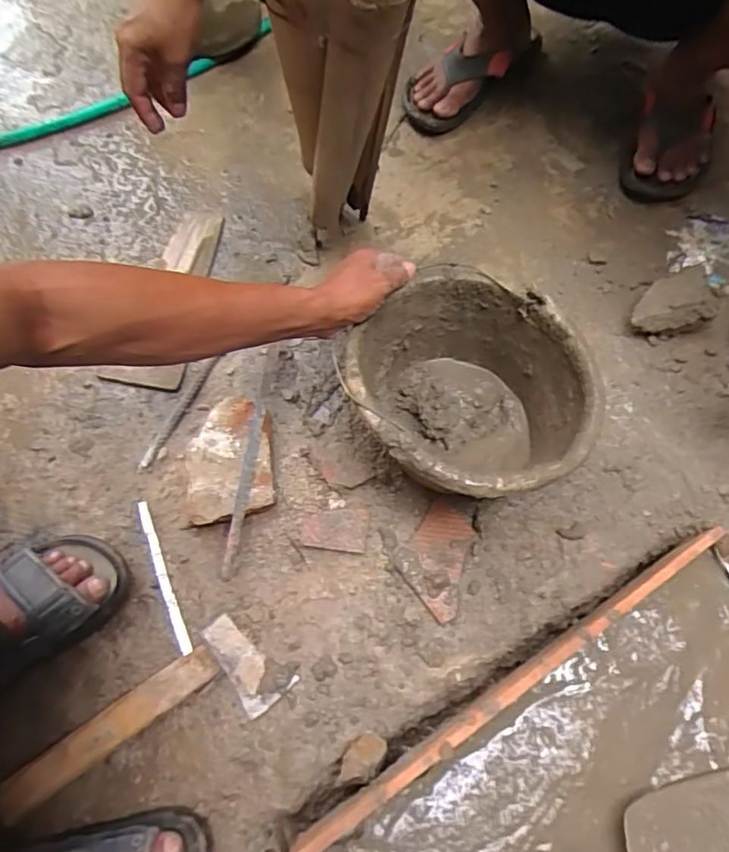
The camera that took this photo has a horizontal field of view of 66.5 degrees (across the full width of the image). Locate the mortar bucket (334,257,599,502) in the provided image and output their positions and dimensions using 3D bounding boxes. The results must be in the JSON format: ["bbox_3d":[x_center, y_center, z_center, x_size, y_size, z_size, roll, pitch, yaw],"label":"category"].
[{"bbox_3d":[0.106,-0.021,0.585,0.211,0.151,0.233,-42,71,-15],"label":"mortar bucket"}]

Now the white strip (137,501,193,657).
[{"bbox_3d":[-0.218,0.161,0.599,0.013,0.008,0.172,-24,67,-8],"label":"white strip"}]

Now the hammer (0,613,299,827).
[{"bbox_3d":[-0.215,0.283,0.541,0.266,0.027,0.090,-26,68,-9],"label":"hammer"}]

